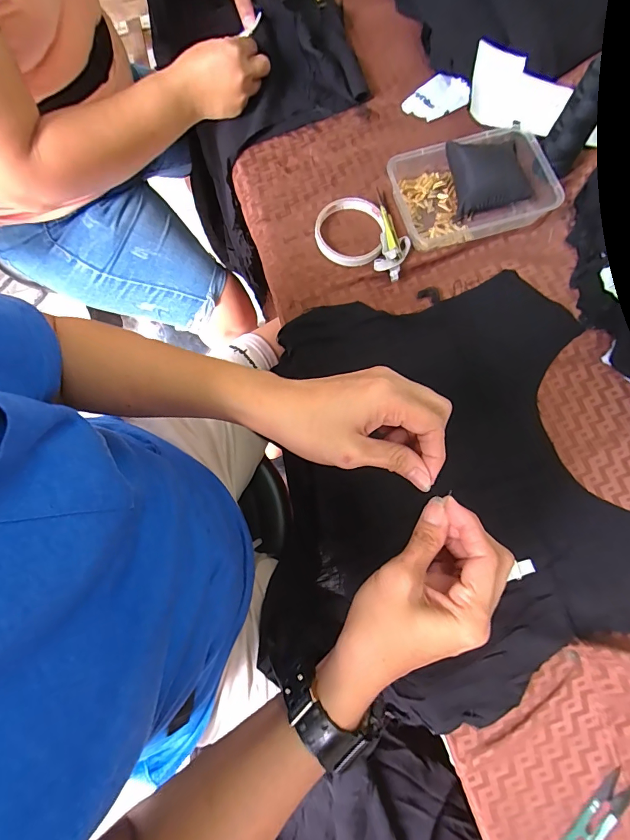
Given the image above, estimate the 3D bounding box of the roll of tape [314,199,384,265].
[{"bbox_3d":[0.040,-0.224,0.452,0.078,0.015,0.089,2,78,0],"label":"roll of tape"}]

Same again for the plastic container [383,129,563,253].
[{"bbox_3d":[0.183,-0.272,0.451,0.177,0.046,0.119,-13,79,-3],"label":"plastic container"}]

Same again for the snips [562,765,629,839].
[{"bbox_3d":[0.250,0.361,0.342,0.101,0.008,0.025,-44,82,-8],"label":"snips"}]

